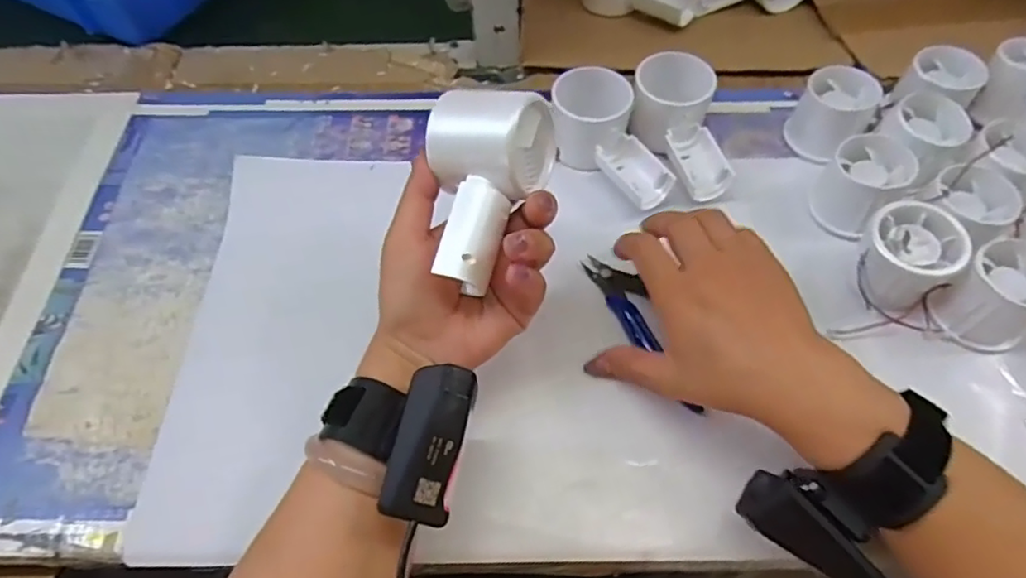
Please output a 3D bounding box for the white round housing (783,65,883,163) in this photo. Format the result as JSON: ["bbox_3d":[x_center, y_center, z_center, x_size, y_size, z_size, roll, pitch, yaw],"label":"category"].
[{"bbox_3d":[0.244,-0.132,0.460,0.052,0.055,0.056,0,57,1],"label":"white round housing"}]

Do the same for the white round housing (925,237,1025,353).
[{"bbox_3d":[0.306,0.005,0.375,0.050,0.051,0.051,0,57,1],"label":"white round housing"}]

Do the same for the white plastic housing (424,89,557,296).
[{"bbox_3d":[-0.018,-0.058,0.315,0.064,0.049,0.104,9,58,7],"label":"white plastic housing"}]

